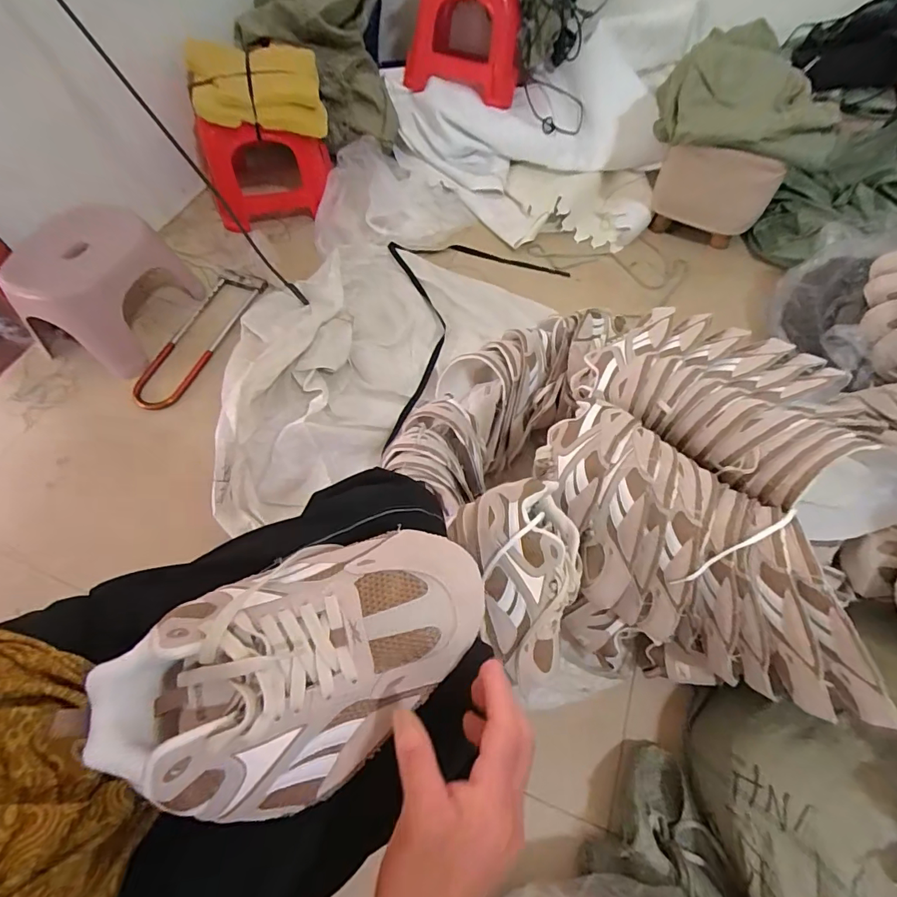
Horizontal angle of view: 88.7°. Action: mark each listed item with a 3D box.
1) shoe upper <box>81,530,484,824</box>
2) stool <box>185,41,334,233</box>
[{"bbox_3d":[-0.098,0.135,0.290,0.246,0.070,0.138,-22,64,-13],"label":"shoe upper"},{"bbox_3d":[-0.471,-0.812,1.159,0.319,0.266,0.292,-12,62,-8],"label":"stool"}]

